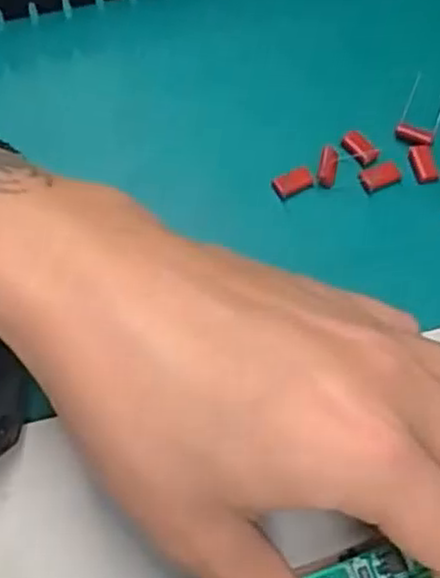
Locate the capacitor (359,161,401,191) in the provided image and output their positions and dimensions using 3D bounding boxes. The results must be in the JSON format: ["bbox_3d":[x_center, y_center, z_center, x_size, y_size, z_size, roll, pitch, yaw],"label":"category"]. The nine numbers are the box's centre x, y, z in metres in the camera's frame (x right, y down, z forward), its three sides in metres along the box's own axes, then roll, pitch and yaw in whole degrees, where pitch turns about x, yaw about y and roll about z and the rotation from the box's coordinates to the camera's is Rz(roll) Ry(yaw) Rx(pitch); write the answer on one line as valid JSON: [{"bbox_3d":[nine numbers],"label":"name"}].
[{"bbox_3d":[0.067,-0.047,0.306,0.016,0.004,0.009,-16,66,-10],"label":"capacitor"}]

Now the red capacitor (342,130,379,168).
[{"bbox_3d":[0.058,-0.059,0.310,0.007,0.006,0.017,-35,71,-18],"label":"red capacitor"}]

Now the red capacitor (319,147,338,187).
[{"bbox_3d":[0.045,-0.051,0.308,0.007,0.005,0.018,10,77,2],"label":"red capacitor"}]

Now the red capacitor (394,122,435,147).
[{"bbox_3d":[0.082,-0.065,0.311,0.017,0.004,0.006,17,65,5],"label":"red capacitor"}]

